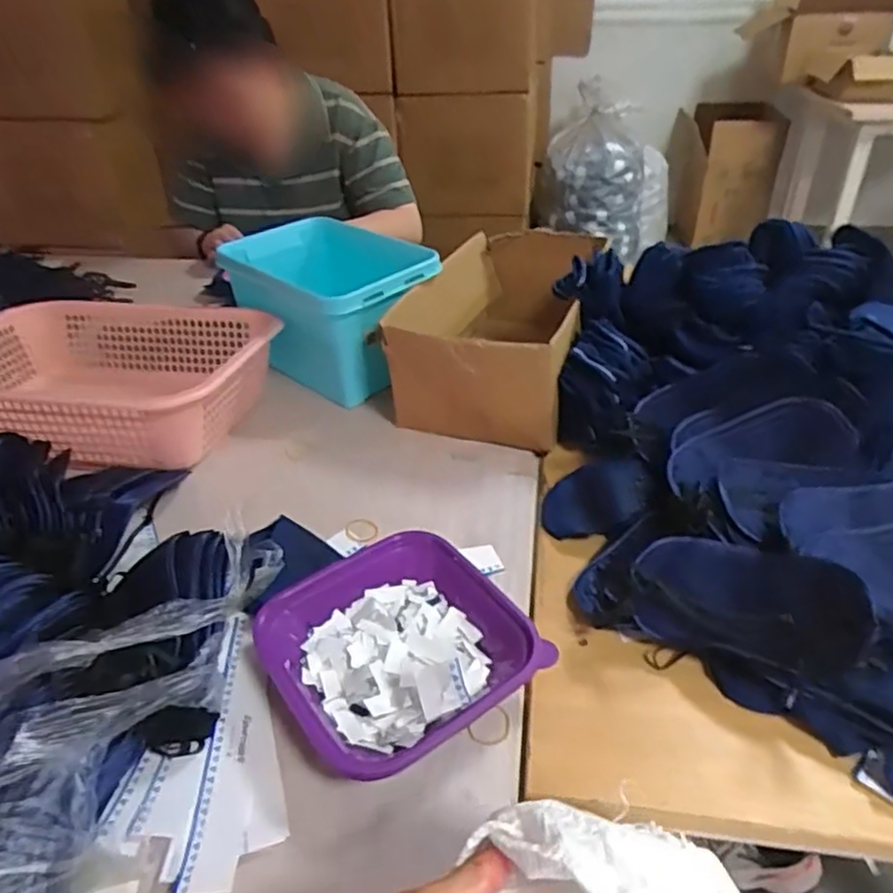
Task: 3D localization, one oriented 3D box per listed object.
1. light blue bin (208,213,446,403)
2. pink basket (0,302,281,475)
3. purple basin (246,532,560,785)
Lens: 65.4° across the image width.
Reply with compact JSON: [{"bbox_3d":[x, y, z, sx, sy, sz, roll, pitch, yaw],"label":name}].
[{"bbox_3d":[-0.157,-0.170,0.945,0.276,0.188,0.170,27,44,34],"label":"light blue bin"},{"bbox_3d":[-0.410,-0.078,0.838,0.394,0.122,0.306,6,36,12],"label":"pink basket"},{"bbox_3d":[-0.038,0.150,0.543,0.181,0.048,0.181,-24,41,-28],"label":"purple basin"}]

